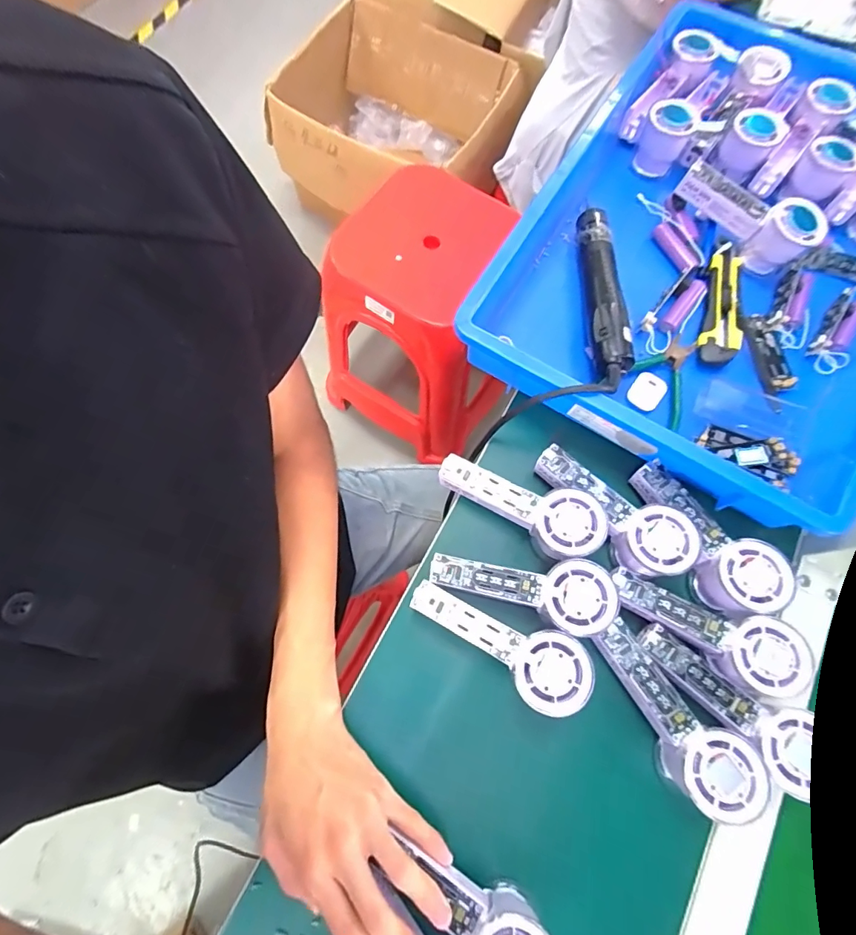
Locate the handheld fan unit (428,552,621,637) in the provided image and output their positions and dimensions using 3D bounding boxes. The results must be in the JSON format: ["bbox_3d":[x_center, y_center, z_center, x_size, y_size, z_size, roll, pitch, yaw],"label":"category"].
[{"bbox_3d":[0.078,0.099,0.391,0.146,0.037,0.053,9,73,14],"label":"handheld fan unit"}]

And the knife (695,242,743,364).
[{"bbox_3d":[0.316,-0.174,0.499,0.041,0.017,0.152,19,73,4],"label":"knife"}]

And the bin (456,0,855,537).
[{"bbox_3d":[0.319,-0.235,0.500,0.371,0.084,0.543,32,75,8],"label":"bin"}]

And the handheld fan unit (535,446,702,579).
[{"bbox_3d":[0.159,0.039,0.415,0.054,0.040,0.144,-43,65,-13],"label":"handheld fan unit"}]

